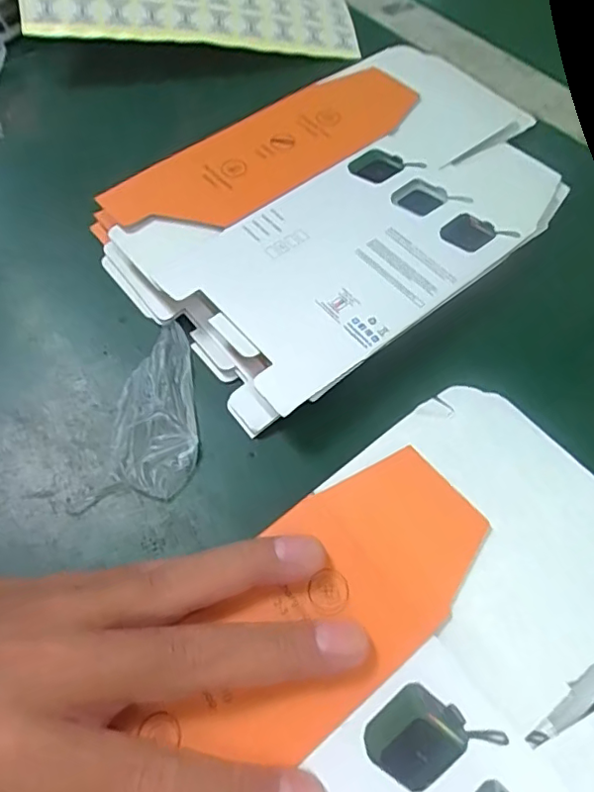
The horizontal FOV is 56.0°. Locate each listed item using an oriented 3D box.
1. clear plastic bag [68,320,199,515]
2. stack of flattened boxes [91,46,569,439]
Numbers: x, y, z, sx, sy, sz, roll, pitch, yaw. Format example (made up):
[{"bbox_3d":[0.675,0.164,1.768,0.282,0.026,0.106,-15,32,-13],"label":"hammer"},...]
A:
[{"bbox_3d":[-0.060,0.007,0.240,0.040,0.009,0.087,6,59,6],"label":"clear plastic bag"},{"bbox_3d":[0.031,-0.103,0.292,0.239,0.034,0.159,-36,64,-18],"label":"stack of flattened boxes"}]

